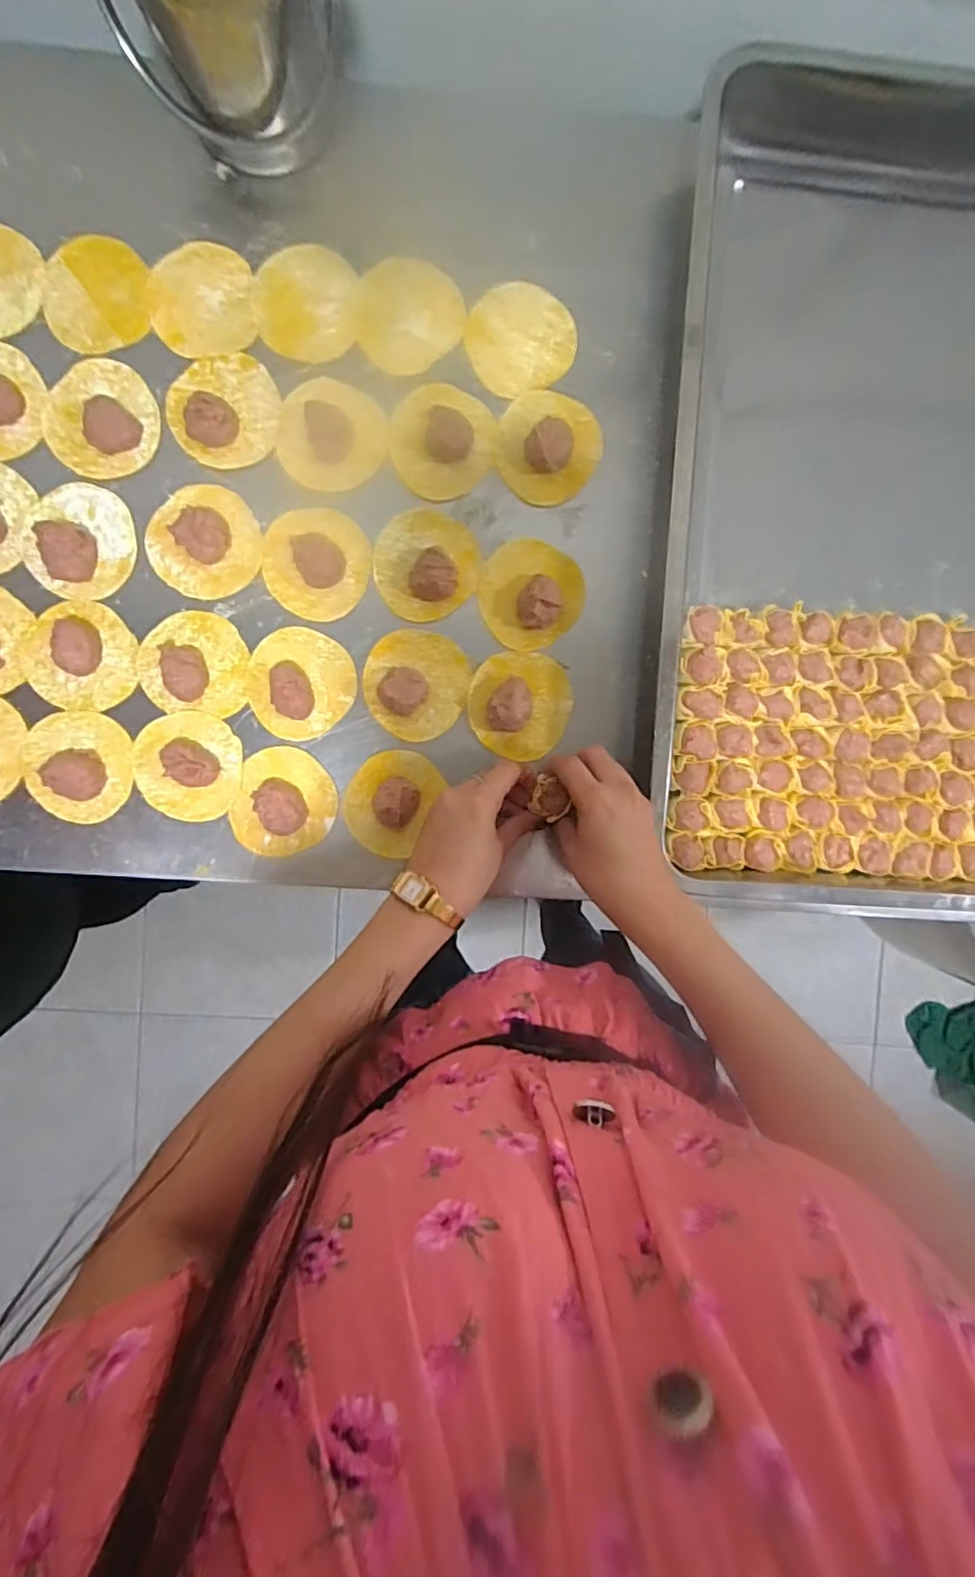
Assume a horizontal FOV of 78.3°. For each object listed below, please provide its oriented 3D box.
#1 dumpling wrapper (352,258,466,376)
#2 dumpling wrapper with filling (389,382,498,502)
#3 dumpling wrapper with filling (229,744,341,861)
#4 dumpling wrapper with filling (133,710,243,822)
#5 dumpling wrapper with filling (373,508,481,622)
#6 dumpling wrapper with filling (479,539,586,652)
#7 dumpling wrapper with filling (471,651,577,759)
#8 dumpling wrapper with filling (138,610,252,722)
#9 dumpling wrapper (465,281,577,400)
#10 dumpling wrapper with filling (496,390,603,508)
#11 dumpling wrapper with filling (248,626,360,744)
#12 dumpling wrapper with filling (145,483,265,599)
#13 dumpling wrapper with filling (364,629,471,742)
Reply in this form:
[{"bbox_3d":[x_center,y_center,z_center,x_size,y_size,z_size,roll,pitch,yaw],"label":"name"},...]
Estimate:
[{"bbox_3d":[-0.062,-0.364,0.461,0.081,0.004,0.085,0,90,0],"label":"dumpling wrapper"},{"bbox_3d":[-0.033,-0.267,0.453,0.078,0.020,0.085,0,91,-5],"label":"dumpling wrapper with filling"},{"bbox_3d":[-0.154,0.011,0.454,0.075,0.021,0.081,0,91,-5],"label":"dumpling wrapper with filling"},{"bbox_3d":[-0.227,-0.017,0.448,0.077,0.025,0.081,4,91,-5],"label":"dumpling wrapper with filling"},{"bbox_3d":[-0.047,-0.173,0.451,0.078,0.023,0.080,0,91,-5],"label":"dumpling wrapper with filling"},{"bbox_3d":[0.035,-0.152,0.459,0.080,0.017,0.081,0,91,-5],"label":"dumpling wrapper with filling"},{"bbox_3d":[0.027,-0.065,0.462,0.078,0.018,0.081,3,91,-5],"label":"dumpling wrapper with filling"},{"bbox_3d":[-0.221,-0.096,0.449,0.079,0.022,0.076,3,91,-5],"label":"dumpling wrapper with filling"},{"bbox_3d":[0.026,-0.345,0.460,0.079,0.004,0.079,0,92,0],"label":"dumpling wrapper"},{"bbox_3d":[0.047,-0.264,0.454,0.078,0.022,0.081,0,91,-5],"label":"dumpling wrapper with filling"},{"bbox_3d":[-0.144,-0.081,0.450,0.082,0.024,0.080,0,91,-5],"label":"dumpling wrapper with filling"},{"bbox_3d":[-0.212,-0.185,0.444,0.078,0.027,0.081,0,91,-5],"label":"dumpling wrapper with filling"},{"bbox_3d":[-0.054,-0.079,0.452,0.077,0.021,0.081,1,91,-5],"label":"dumpling wrapper with filling"}]

